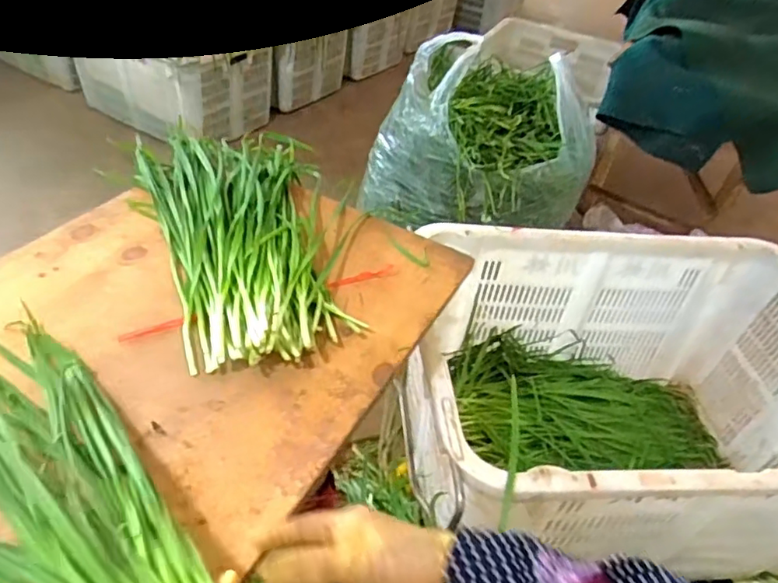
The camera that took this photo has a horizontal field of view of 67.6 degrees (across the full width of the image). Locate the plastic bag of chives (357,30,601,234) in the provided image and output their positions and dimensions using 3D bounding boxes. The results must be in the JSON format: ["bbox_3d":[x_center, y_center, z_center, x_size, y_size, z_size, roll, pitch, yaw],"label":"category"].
[{"bbox_3d":[0.205,-0.375,1.472,0.417,0.397,0.475,-13,40,-22],"label":"plastic bag of chives"}]

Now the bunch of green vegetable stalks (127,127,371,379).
[{"bbox_3d":[-0.172,-0.080,0.724,0.239,0.064,0.439,-11,39,-19],"label":"bunch of green vegetable stalks"}]

